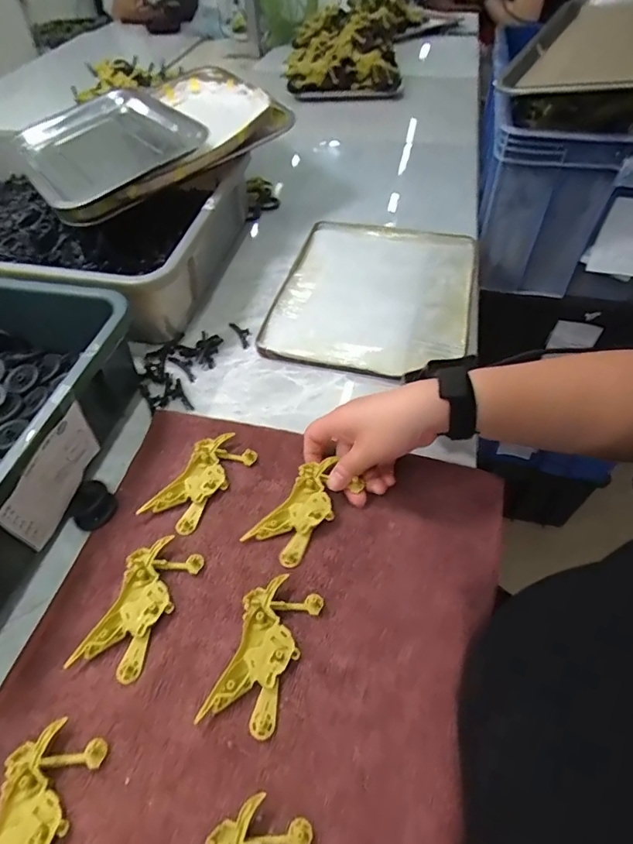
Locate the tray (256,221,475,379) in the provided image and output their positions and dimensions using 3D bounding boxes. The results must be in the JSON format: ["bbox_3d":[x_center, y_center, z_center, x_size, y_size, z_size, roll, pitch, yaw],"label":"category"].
[{"bbox_3d":[0.077,-0.169,0.615,0.236,0.028,0.300,10,52,10],"label":"tray"}]

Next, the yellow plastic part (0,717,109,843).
[{"bbox_3d":[-0.170,0.236,0.279,0.051,0.008,0.099,10,52,10],"label":"yellow plastic part"}]

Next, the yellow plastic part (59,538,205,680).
[{"bbox_3d":[-0.133,0.138,0.359,0.050,0.010,0.103,17,53,16],"label":"yellow plastic part"}]

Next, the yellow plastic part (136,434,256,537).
[{"bbox_3d":[-0.105,0.052,0.430,0.049,0.012,0.101,26,56,22],"label":"yellow plastic part"}]

